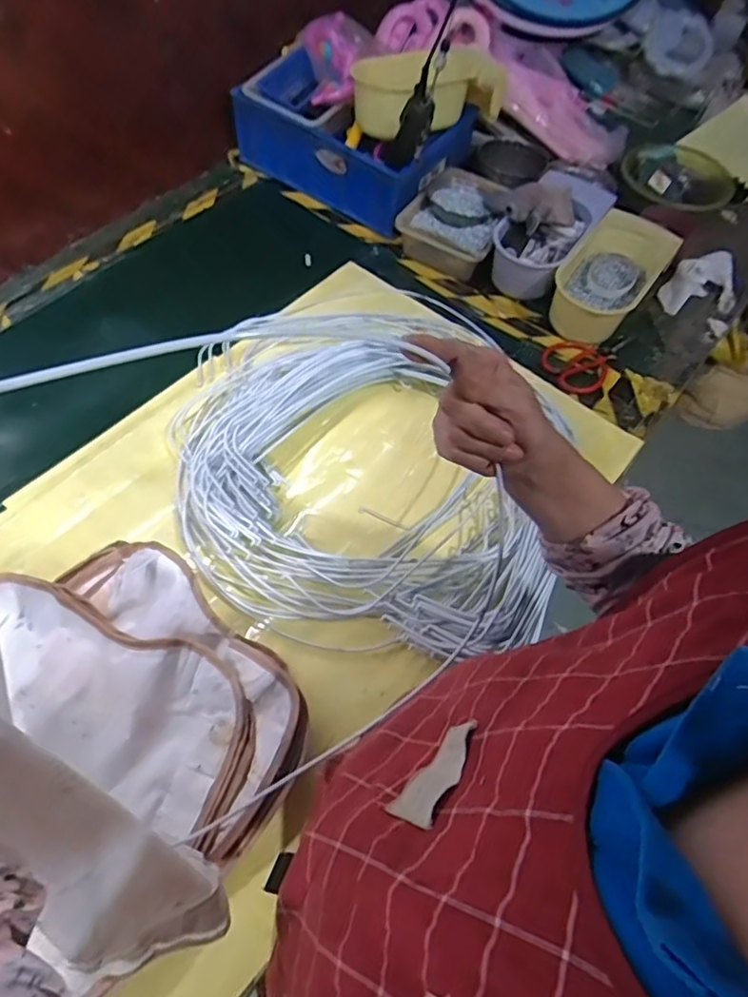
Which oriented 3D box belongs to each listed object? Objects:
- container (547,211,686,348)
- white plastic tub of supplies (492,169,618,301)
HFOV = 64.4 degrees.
[{"bbox_3d":[0.405,-0.380,1.034,0.145,0.100,0.255,33,61,15],"label":"container"},{"bbox_3d":[0.335,-0.499,1.099,0.143,0.124,0.322,30,61,14],"label":"white plastic tub of supplies"}]

